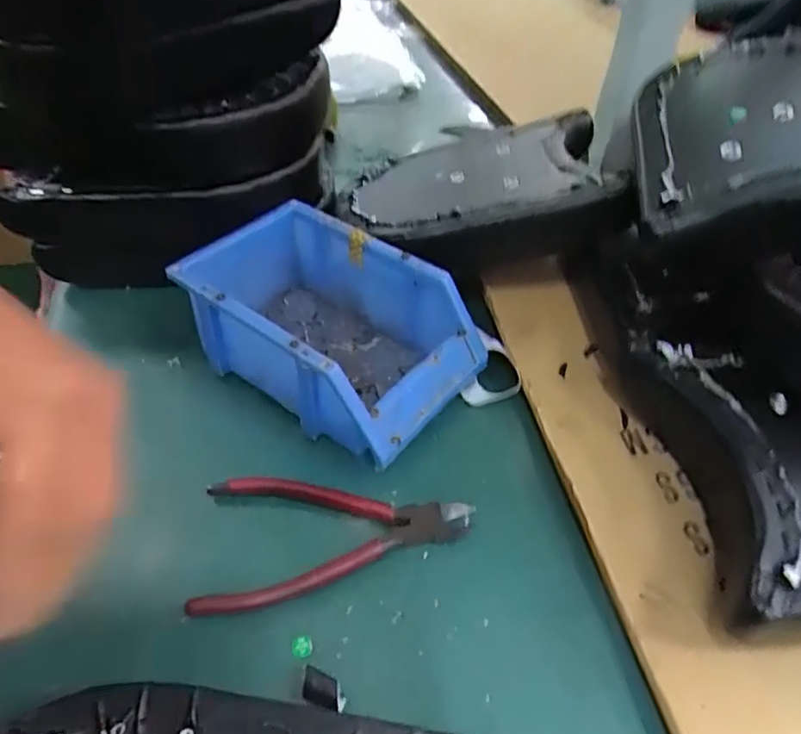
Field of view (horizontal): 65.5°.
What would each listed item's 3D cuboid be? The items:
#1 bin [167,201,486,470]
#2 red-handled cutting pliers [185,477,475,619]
[{"bbox_3d":[-0.045,-0.028,0.416,0.177,0.075,0.118,28,46,26],"label":"bin"},{"bbox_3d":[-0.035,0.091,0.346,0.149,0.012,0.074,-3,46,-8],"label":"red-handled cutting pliers"}]

